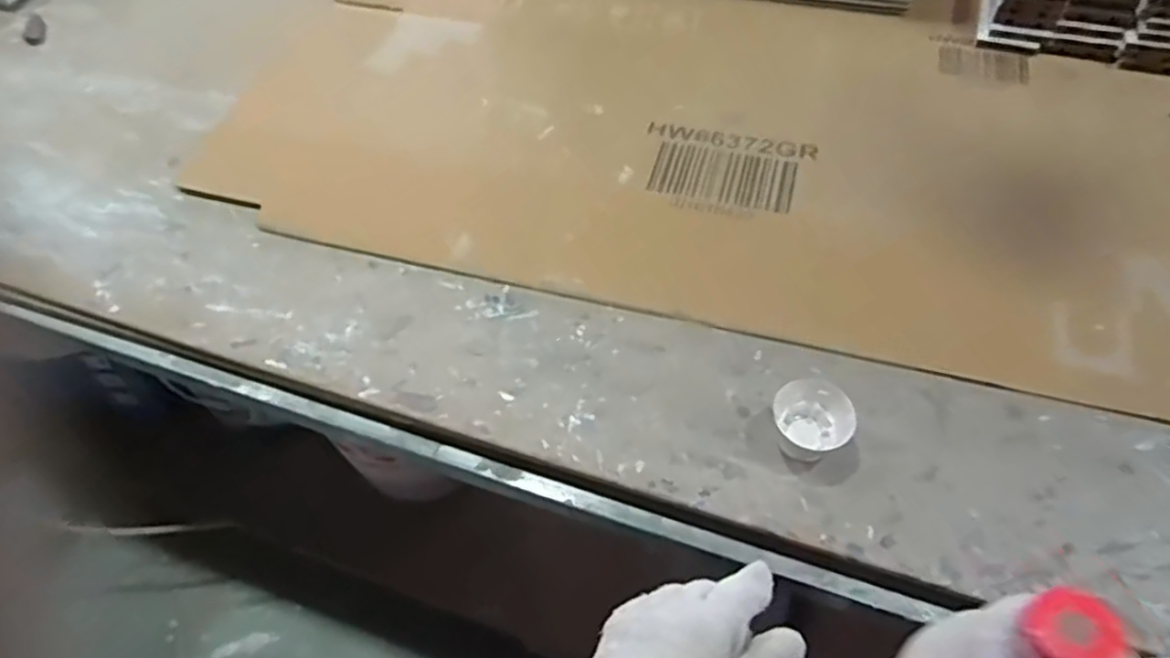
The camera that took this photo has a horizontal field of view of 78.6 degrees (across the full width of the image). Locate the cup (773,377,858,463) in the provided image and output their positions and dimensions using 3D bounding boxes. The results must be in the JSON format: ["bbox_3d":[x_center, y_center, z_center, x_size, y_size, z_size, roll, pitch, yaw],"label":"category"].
[{"bbox_3d":[0.193,0.078,0.611,0.056,0.047,0.061,-1,58,2],"label":"cup"}]

